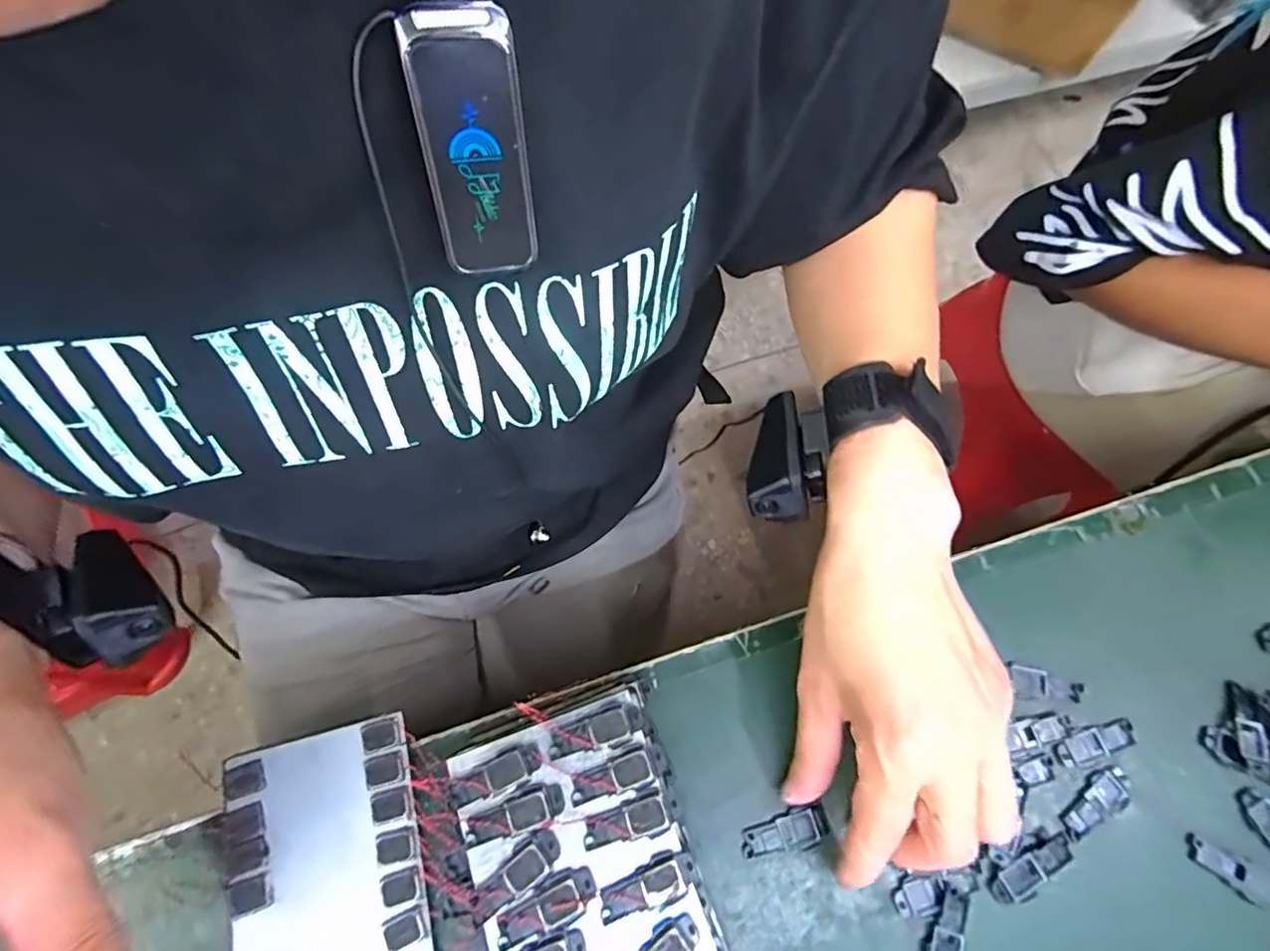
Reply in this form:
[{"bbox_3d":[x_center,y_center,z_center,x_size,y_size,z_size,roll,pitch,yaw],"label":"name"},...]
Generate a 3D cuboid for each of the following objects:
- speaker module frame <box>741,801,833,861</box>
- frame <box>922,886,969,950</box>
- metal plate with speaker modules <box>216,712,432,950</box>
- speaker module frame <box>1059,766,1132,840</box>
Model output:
[{"bbox_3d":[0.068,0.164,0.271,0.039,0.005,0.017,-14,72,-7],"label":"speaker module frame"},{"bbox_3d":[0.135,0.201,0.257,0.016,0.005,0.039,14,71,3],"label":"frame"},{"bbox_3d":[-0.123,0.212,0.247,0.081,0.010,0.201,-15,72,-7],"label":"metal plate with speaker modules"},{"bbox_3d":[0.215,0.152,0.275,0.040,0.004,0.016,-27,74,-11],"label":"speaker module frame"}]

